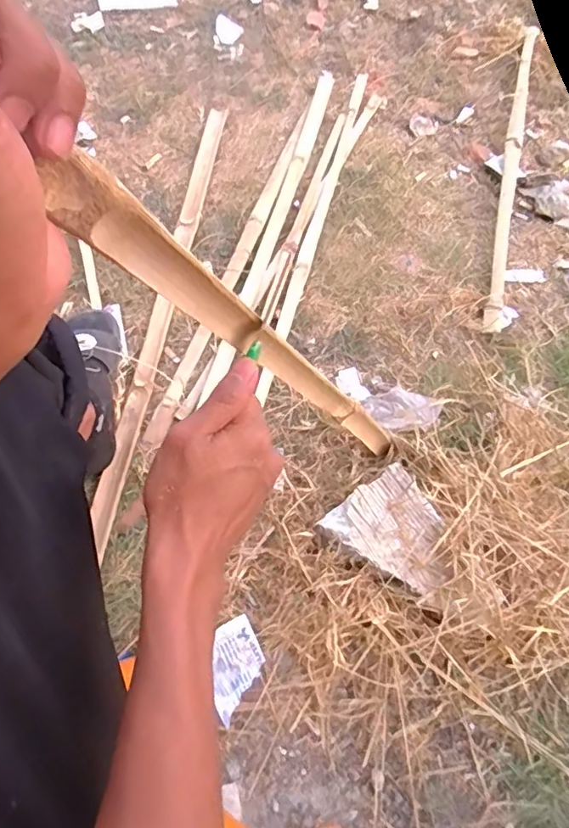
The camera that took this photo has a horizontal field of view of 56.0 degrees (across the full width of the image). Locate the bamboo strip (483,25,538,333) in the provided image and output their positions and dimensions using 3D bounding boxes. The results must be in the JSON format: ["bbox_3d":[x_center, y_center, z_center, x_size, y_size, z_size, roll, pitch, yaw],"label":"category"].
[{"bbox_3d":[0.421,-0.469,0.992,0.029,0.036,0.763,14,67,4],"label":"bamboo strip"}]

